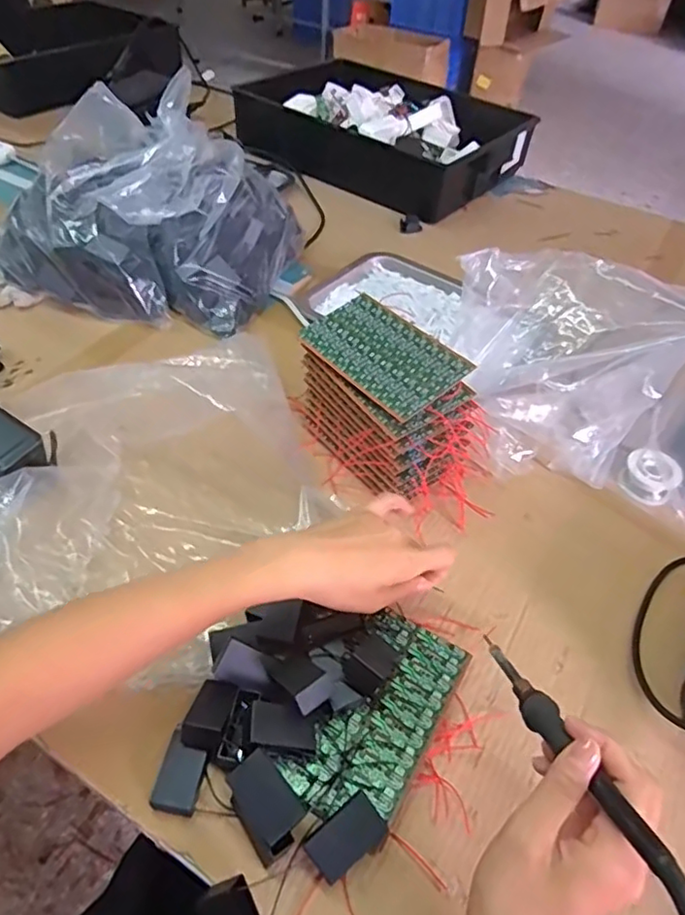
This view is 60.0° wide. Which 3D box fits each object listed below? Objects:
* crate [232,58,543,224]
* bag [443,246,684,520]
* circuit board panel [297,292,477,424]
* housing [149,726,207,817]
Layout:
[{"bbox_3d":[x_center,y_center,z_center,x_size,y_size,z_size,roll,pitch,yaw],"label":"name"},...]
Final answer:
[{"bbox_3d":[0.066,-0.621,1.129,0.504,0.107,0.325,33,54,23],"label":"crate"},{"bbox_3d":[0.242,-0.093,0.612,0.278,0.175,0.201,19,49,13],"label":"bag"},{"bbox_3d":[0.038,-0.102,0.576,0.093,0.006,0.154,-37,59,-19],"label":"circuit board panel"},{"bbox_3d":[-0.112,0.220,0.412,0.030,0.015,0.046,18,50,-7],"label":"housing"}]

